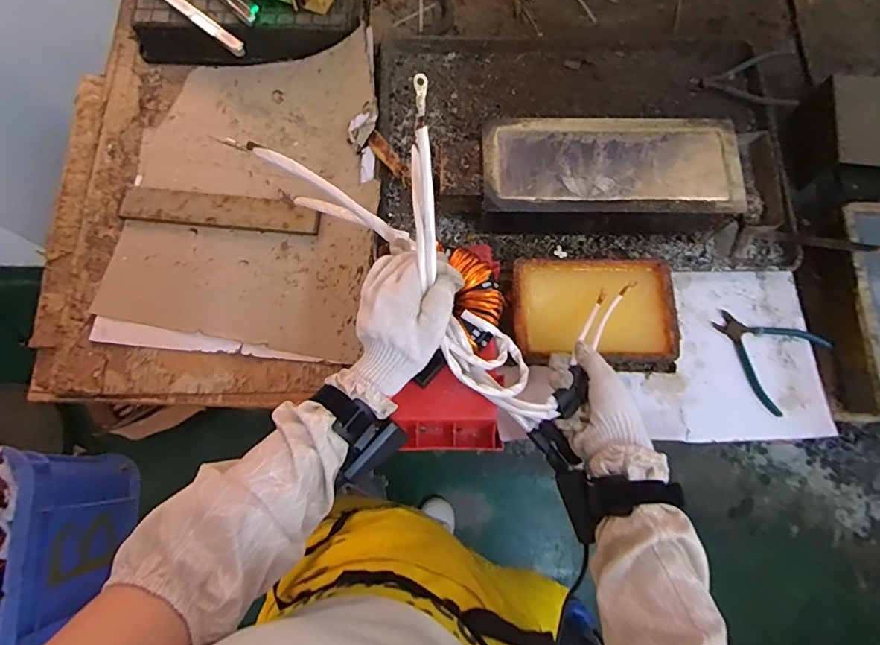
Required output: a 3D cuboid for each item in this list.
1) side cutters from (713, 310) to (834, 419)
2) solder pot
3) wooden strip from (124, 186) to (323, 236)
[{"bbox_3d":[0.433,0.036,0.641,0.130,0.019,0.120,40,78,9],"label":"side cutters"},{"bbox_3d":[0.228,-0.199,0.667,0.343,0.086,0.150,2,75,0],"label":"solder pot"},{"bbox_3d":[-0.327,-0.168,0.718,0.293,0.020,0.052,6,75,1],"label":"wooden strip"}]

